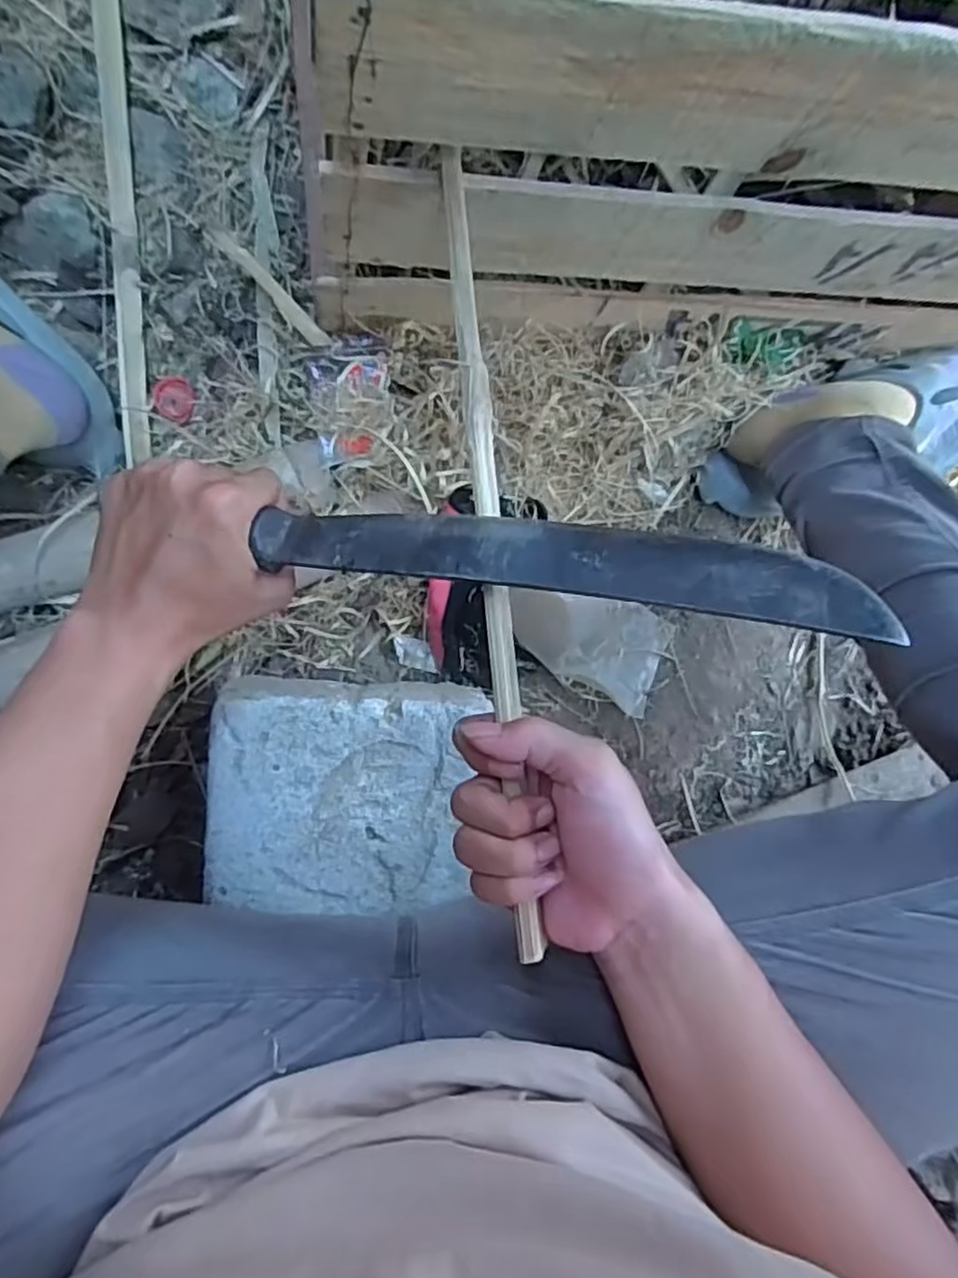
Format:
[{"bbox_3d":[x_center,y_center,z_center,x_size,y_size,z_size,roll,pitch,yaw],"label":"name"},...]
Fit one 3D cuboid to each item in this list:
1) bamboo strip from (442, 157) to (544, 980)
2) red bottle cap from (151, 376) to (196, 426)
[{"bbox_3d":[0.006,-0.055,0.342,0.015,0.006,0.400,-1,81,-30],"label":"bamboo strip"},{"bbox_3d":[-0.249,-0.196,0.574,0.034,0.009,0.033,0,88,-9],"label":"red bottle cap"}]

